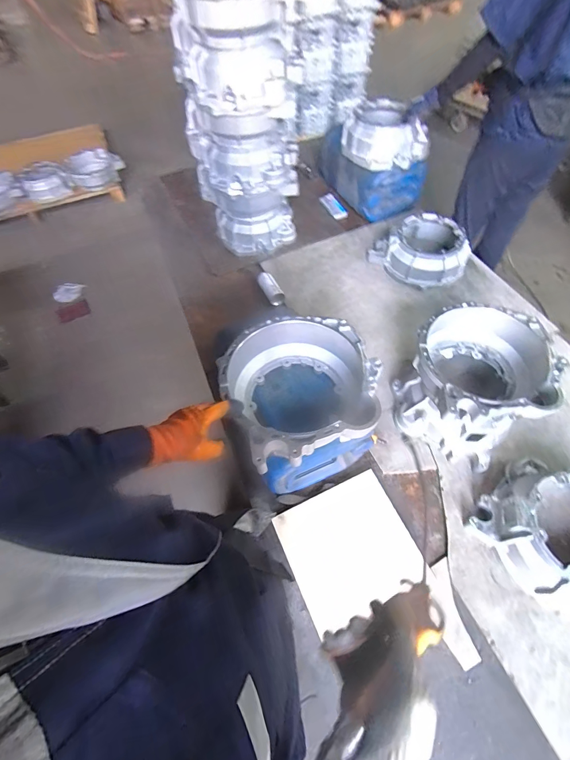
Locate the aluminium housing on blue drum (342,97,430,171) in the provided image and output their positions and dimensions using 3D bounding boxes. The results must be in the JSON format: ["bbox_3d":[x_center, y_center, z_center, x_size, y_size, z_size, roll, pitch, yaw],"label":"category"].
[{"bbox_3d":[0.386,-0.965,1.356,0.250,0.130,0.308,-33,63,-17],"label":"aluminium housing on blue drum"}]

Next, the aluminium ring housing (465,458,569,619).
[{"bbox_3d":[0.629,0.348,0.790,0.280,0.122,0.292,-1,58,2],"label":"aluminium ring housing"}]

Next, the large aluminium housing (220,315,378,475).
[{"bbox_3d":[0.033,0.012,0.757,0.314,0.148,0.321,-1,58,2],"label":"large aluminium housing"}]

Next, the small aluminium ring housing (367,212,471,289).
[{"bbox_3d":[0.514,-0.478,1.295,0.291,0.130,0.278,-18,59,-8],"label":"small aluminium ring housing"}]

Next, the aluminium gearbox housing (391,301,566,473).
[{"bbox_3d":[0.504,0.006,0.939,0.323,0.241,0.345,33,65,21],"label":"aluminium gearbox housing"}]

